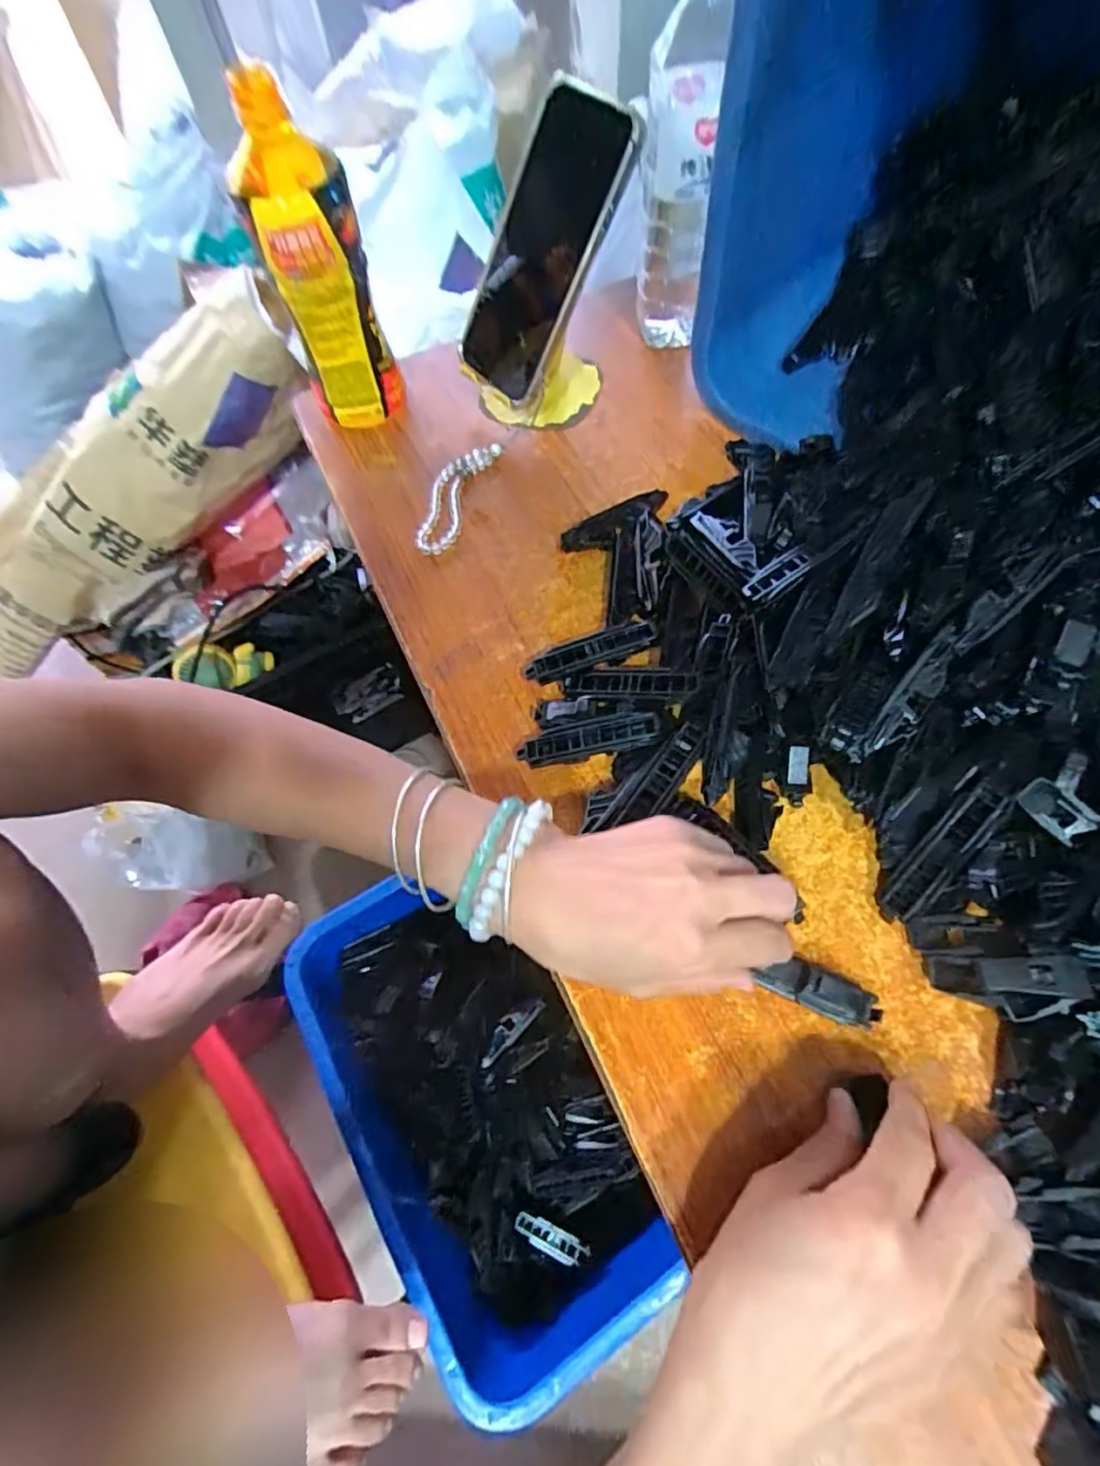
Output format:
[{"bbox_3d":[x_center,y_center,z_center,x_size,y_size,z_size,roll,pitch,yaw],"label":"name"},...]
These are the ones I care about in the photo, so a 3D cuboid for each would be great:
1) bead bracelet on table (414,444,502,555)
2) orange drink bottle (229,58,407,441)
[{"bbox_3d":[-0.070,-0.171,0.442,0.035,0.007,0.103,17,65,12],"label":"bead bracelet on table"},{"bbox_3d":[-0.154,-0.307,0.417,0.066,0.182,0.072,-16,63,-5],"label":"orange drink bottle"}]

